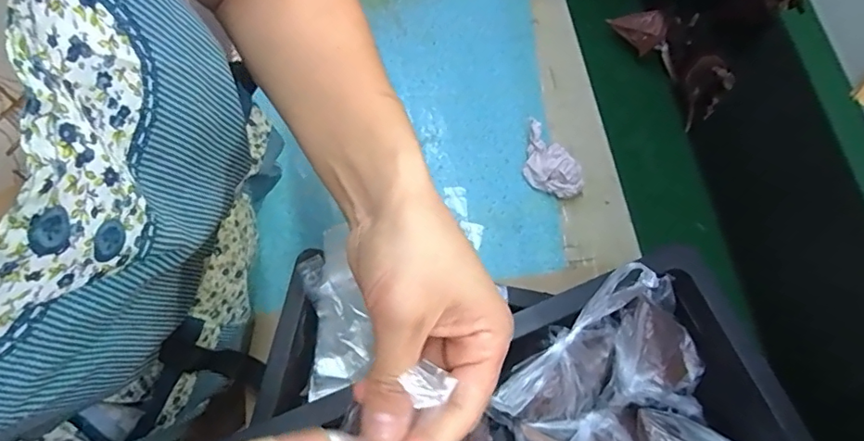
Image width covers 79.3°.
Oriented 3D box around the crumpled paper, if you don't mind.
[{"bbox_3d":[0.134,-0.063,0.597,0.091,0.040,0.053,40,74,11],"label":"crumpled paper"}]

